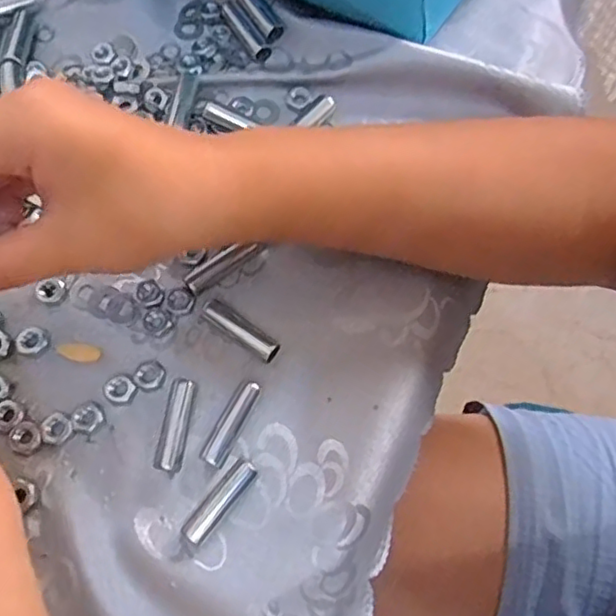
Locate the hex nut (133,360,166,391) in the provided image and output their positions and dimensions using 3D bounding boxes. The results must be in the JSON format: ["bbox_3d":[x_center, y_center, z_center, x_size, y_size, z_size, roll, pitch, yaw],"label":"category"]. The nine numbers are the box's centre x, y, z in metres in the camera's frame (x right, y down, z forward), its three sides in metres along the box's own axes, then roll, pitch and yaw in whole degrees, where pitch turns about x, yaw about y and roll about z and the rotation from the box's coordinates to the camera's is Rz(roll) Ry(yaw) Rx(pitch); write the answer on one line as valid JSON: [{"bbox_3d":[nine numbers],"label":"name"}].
[{"bbox_3d":[-0.073,0.030,0.283,0.014,0.006,0.013,39,74,12],"label":"hex nut"}]

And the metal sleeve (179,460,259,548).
[{"bbox_3d":[-0.036,0.081,0.261,0.011,0.011,0.039,36,74,11],"label":"metal sleeve"}]

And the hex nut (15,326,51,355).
[{"bbox_3d":[-0.129,0.015,0.288,0.012,0.004,0.013,29,73,9],"label":"hex nut"}]

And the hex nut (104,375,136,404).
[{"bbox_3d":[-0.086,0.036,0.281,0.014,0.004,0.013,30,73,9],"label":"hex nut"}]

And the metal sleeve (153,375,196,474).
[{"bbox_3d":[-0.058,0.051,0.273,0.012,0.010,0.041,9,70,3],"label":"metal sleeve"}]

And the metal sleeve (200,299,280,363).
[{"bbox_3d":[-0.032,0.011,0.288,0.041,0.010,0.011,34,73,11],"label":"metal sleeve"}]

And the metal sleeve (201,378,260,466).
[{"bbox_3d":[-0.033,0.051,0.273,0.011,0.011,0.038,27,72,9],"label":"metal sleeve"}]

